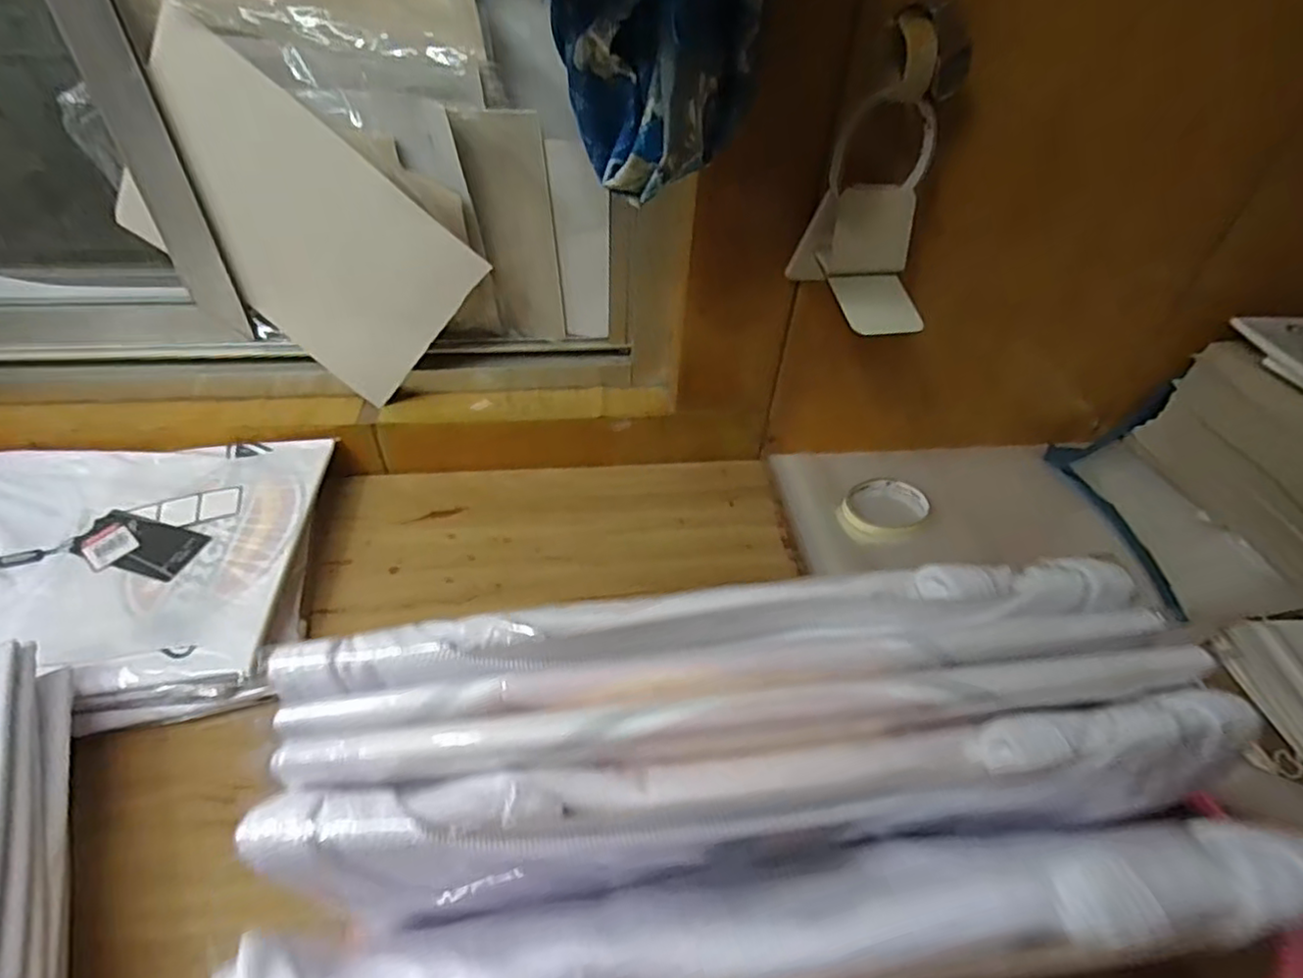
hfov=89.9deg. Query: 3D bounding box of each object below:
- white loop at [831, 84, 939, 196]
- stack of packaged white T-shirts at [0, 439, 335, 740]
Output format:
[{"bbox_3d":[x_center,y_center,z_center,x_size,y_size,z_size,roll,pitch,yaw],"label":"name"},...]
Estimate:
[{"bbox_3d":[0.175,-0.257,0.481,0.080,0.071,0.025,-4,45,-9],"label":"white loop"},{"bbox_3d":[-0.457,0.071,0.544,0.330,0.052,0.279,-4,45,-9],"label":"stack of packaged white T-shirts"}]

